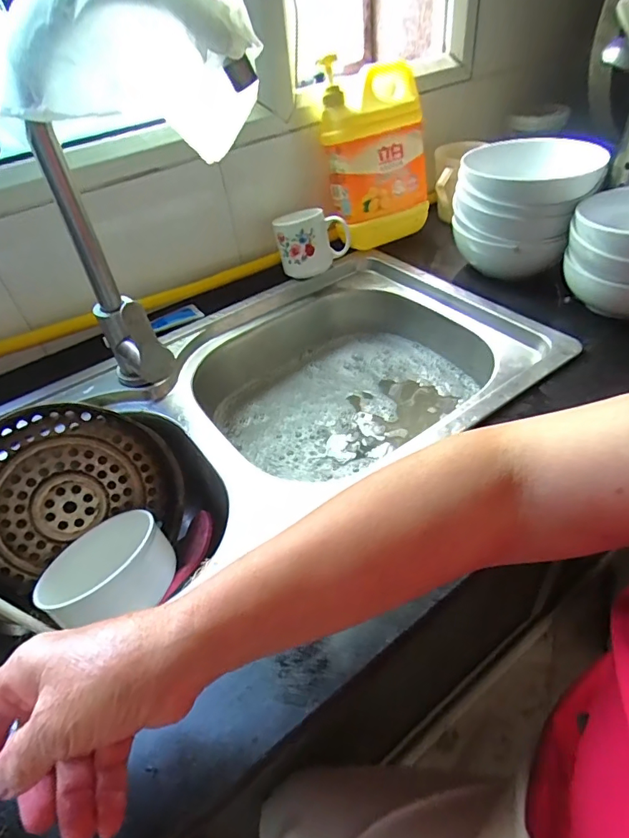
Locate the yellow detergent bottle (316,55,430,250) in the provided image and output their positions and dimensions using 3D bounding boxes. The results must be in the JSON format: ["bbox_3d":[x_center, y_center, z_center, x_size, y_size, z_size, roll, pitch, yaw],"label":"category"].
[{"bbox_3d":[0.093,-0.380,0.700,0.148,0.209,0.088,-30,48,-22],"label":"yellow detergent bottle"}]

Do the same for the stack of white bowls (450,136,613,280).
[{"bbox_3d":[0.268,-0.276,0.626,0.158,0.122,0.160,7,45,15],"label":"stack of white bowls"}]

